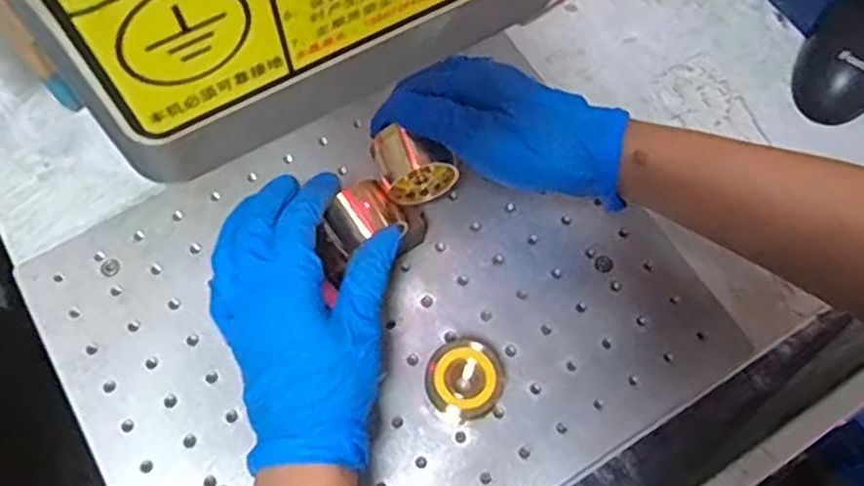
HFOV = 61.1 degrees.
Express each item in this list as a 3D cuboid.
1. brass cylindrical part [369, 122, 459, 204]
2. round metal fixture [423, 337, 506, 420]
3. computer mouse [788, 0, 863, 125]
[{"bbox_3d":[-0.009,-0.042,0.389,0.040,0.033,0.028,-13,68,-6],"label":"brass cylindrical part"},{"bbox_3d":[0.019,0.071,0.396,0.041,0.033,0.048,24,69,9],"label":"round metal fixture"},{"bbox_3d":[0.284,-0.127,0.490,0.091,0.032,0.063,-37,73,-15],"label":"computer mouse"}]

